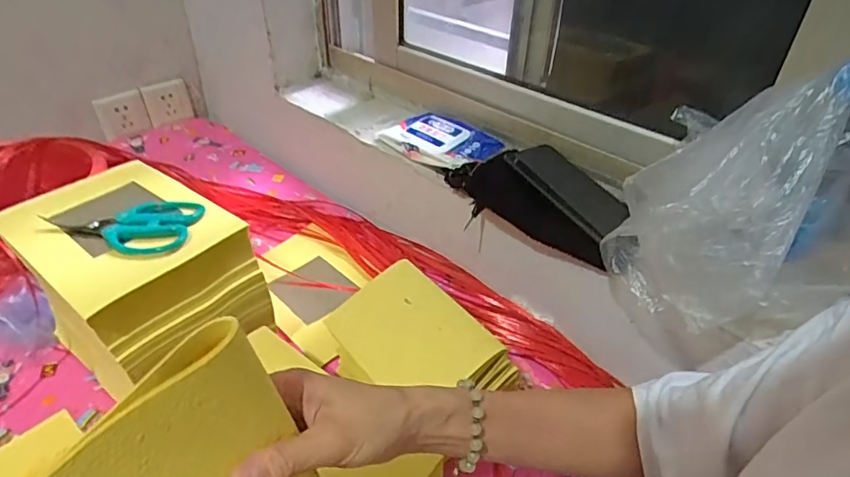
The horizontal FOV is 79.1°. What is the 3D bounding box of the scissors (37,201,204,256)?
[{"bbox_3d":[-0.306,-0.015,0.516,0.151,0.015,0.078,4,37,3],"label":"scissors"}]

